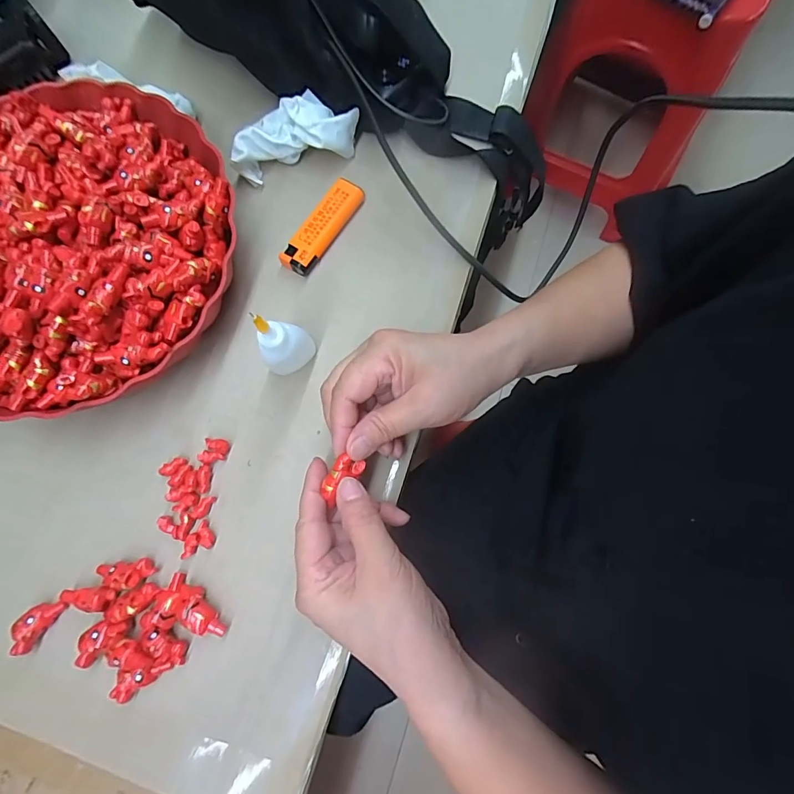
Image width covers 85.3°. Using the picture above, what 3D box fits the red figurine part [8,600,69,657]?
[{"bbox_3d":[-0.232,0.145,0.276,0.017,0.015,0.035,37,83,9],"label":"red figurine part"}]

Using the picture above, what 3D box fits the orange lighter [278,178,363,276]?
[{"bbox_3d":[-0.055,-0.127,0.322,0.024,0.013,0.080,32,82,9],"label":"orange lighter"}]

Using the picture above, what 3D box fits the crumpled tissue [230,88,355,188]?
[{"bbox_3d":[-0.078,-0.200,0.327,0.095,0.036,0.044,-10,78,1],"label":"crumpled tissue"}]

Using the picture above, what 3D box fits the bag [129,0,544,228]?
[{"bbox_3d":[-0.020,-0.261,0.336,0.366,0.105,0.099,23,80,-17],"label":"bag"}]

